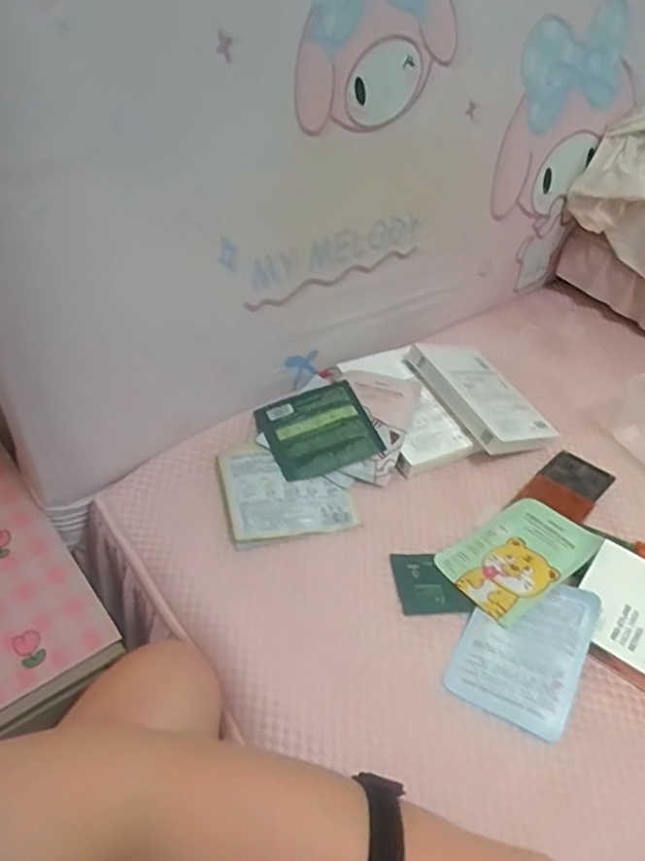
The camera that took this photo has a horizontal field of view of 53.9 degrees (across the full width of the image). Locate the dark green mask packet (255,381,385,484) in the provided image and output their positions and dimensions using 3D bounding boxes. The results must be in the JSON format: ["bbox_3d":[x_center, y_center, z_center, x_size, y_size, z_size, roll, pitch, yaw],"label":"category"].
[{"bbox_3d":[-0.006,-0.002,0.780,0.127,0.009,0.128,-20,53,-13],"label":"dark green mask packet"}]

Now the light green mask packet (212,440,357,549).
[{"bbox_3d":[-0.044,0.063,0.726,0.139,0.022,0.135,-10,45,-16],"label":"light green mask packet"}]

